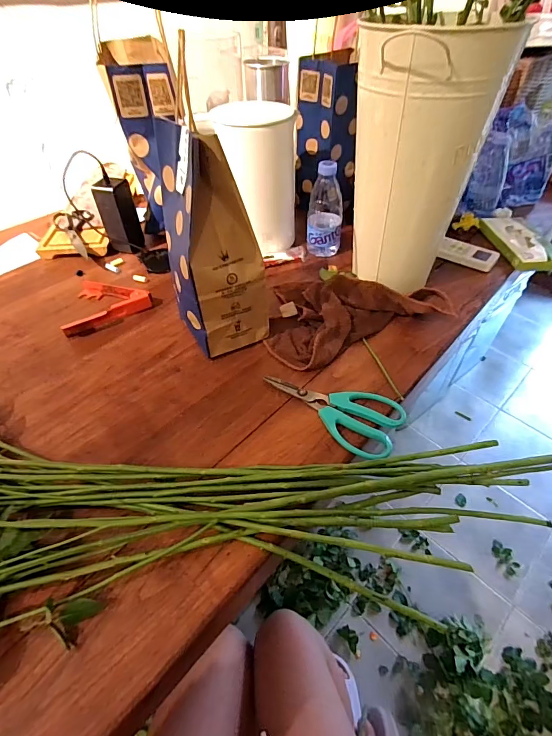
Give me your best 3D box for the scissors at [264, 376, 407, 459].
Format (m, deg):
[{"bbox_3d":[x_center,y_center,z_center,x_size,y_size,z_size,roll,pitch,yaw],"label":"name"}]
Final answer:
[{"bbox_3d":[0.065,0.051,0.475,0.174,0.012,0.080,20,50,17],"label":"scissors"}]

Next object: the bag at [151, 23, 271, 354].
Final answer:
[{"bbox_3d":[-0.084,-0.153,0.499,0.116,0.272,0.137,-16,48,-14],"label":"bag"}]

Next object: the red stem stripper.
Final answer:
[{"bbox_3d":[-0.295,-0.116,0.647,0.139,0.031,0.134,-25,52,-21],"label":"red stem stripper"}]

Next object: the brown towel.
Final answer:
[{"bbox_3d":[0.101,-0.103,0.607,0.271,0.040,0.201,-18,50,-16],"label":"brown towel"}]

